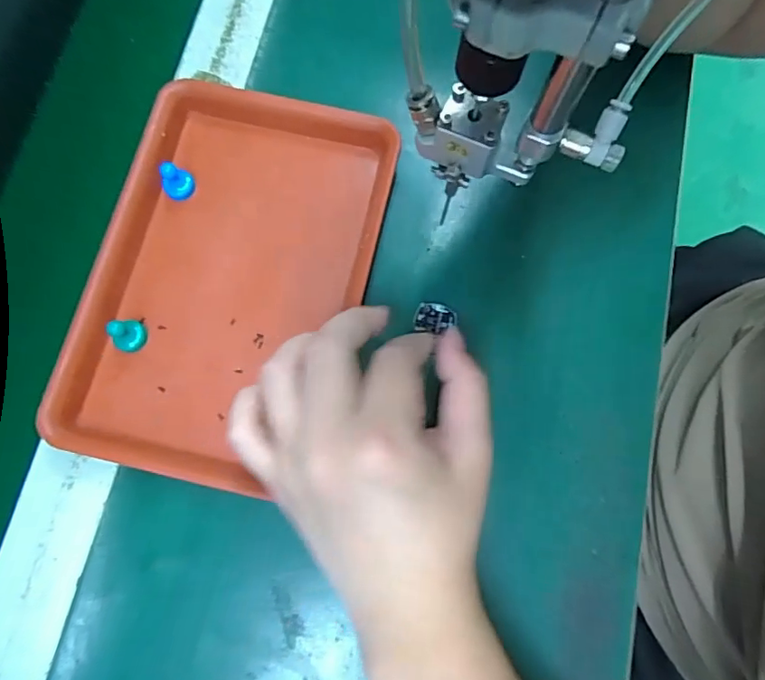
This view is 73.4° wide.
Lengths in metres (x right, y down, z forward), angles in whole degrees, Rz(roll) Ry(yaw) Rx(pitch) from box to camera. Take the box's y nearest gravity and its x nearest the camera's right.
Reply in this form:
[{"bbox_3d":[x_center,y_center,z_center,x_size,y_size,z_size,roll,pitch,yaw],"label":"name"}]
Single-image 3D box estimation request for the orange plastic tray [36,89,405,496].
[{"bbox_3d":[-0.090,-0.039,0.309,0.153,0.023,0.234,13,77,3],"label":"orange plastic tray"}]

